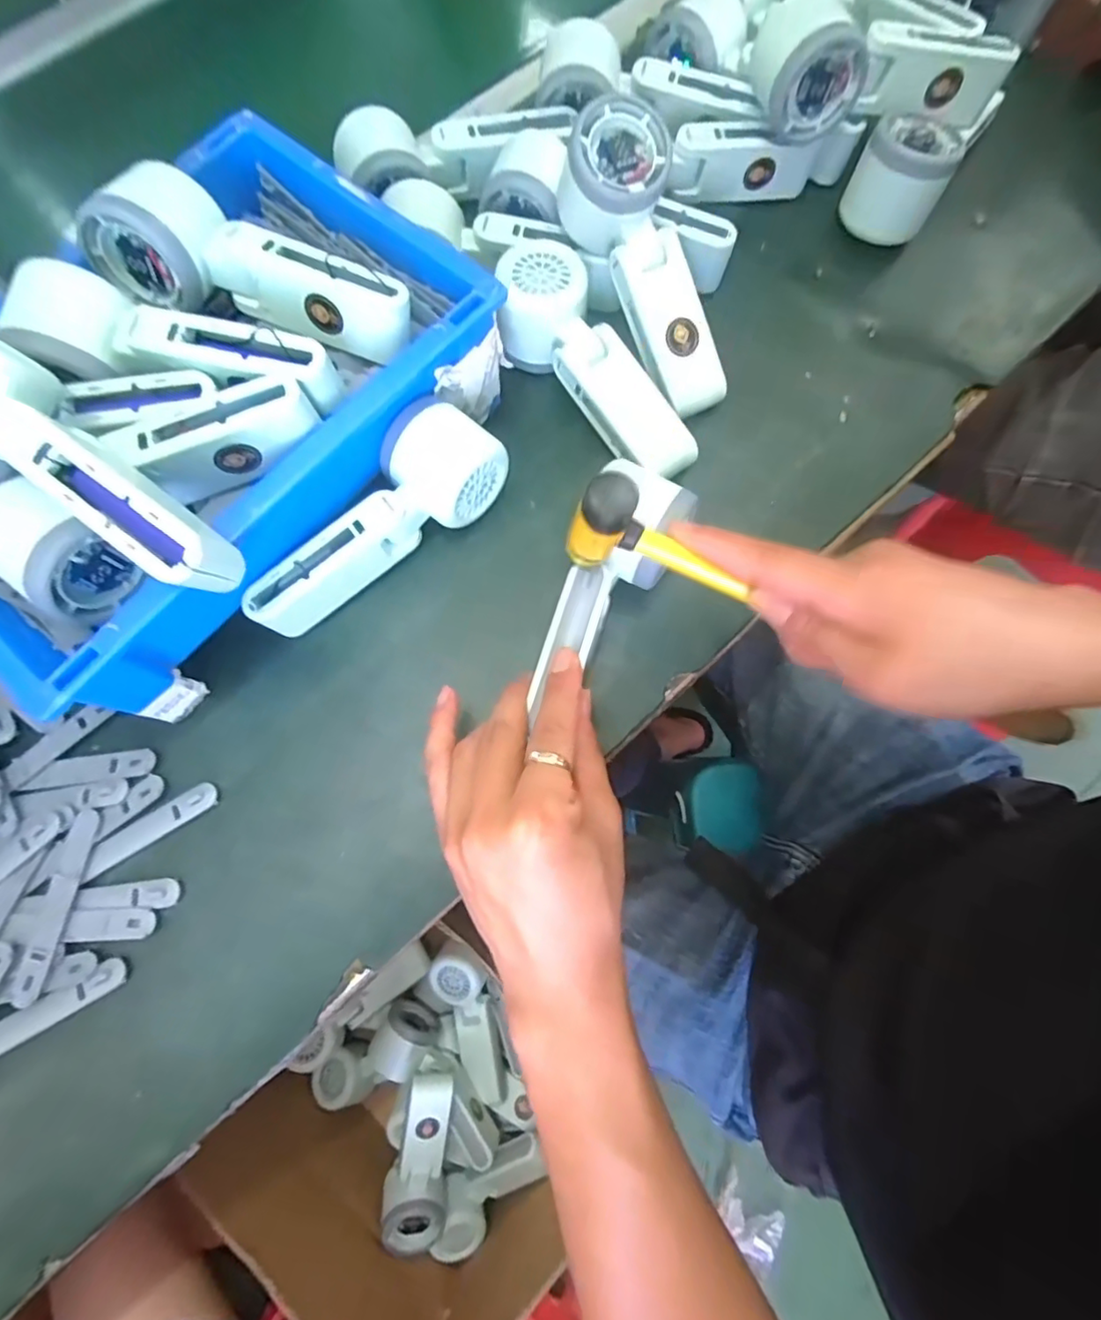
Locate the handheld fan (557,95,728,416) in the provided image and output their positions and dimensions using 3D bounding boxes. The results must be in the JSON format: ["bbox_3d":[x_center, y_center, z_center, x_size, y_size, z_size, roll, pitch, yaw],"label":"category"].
[{"bbox_3d":[0.060,-0.236,0.369,0.059,0.051,0.170,-31,107,-7],"label":"handheld fan"}]

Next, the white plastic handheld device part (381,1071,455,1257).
[{"bbox_3d":[-0.128,0.479,0.571,0.062,0.046,0.160,3,74,2],"label":"white plastic handheld device part"}]

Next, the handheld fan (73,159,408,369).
[{"bbox_3d":[-0.156,-0.216,0.320,0.168,0.059,0.056,11,74,5],"label":"handheld fan"}]

